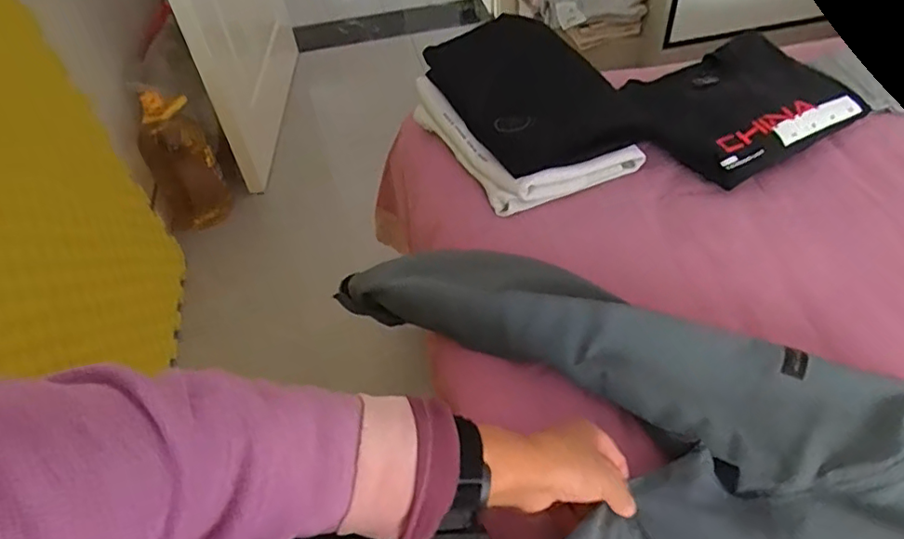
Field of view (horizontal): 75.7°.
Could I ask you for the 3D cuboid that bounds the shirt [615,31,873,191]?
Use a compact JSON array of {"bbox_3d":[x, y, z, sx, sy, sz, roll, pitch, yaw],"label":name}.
[{"bbox_3d":[0.400,-0.242,0.835,0.305,0.067,0.241,-24,51,-16],"label":"shirt"}]

